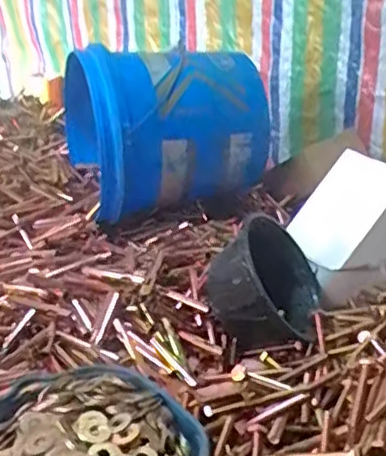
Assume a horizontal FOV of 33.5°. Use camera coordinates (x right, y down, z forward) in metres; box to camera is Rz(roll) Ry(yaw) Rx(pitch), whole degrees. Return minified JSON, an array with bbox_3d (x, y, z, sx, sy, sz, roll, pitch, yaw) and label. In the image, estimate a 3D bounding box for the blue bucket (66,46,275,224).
[{"bbox_3d":[-0.050,-0.170,1.053,0.268,0.236,0.266,-9,25,-20],"label":"blue bucket"}]

